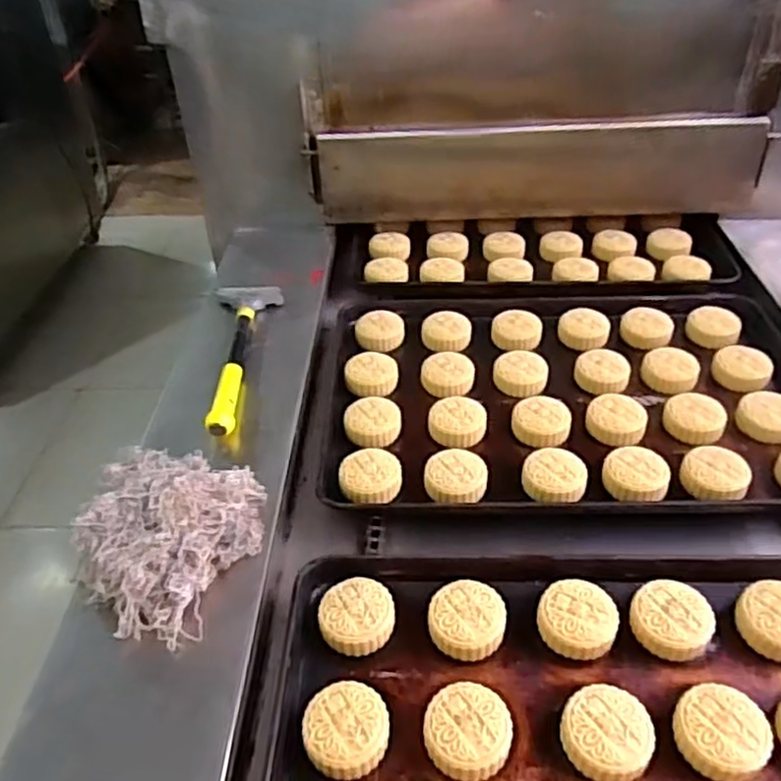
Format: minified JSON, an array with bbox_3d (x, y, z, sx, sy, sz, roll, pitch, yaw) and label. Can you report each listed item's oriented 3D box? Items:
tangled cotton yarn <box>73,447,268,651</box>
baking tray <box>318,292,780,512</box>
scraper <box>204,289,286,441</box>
[{"bbox_3d":[-0.212,0.137,0.670,0.166,0.056,0.200,2,39,6],"label":"tangled cotton yarn"},{"bbox_3d":[0.224,-0.007,0.888,0.609,0.041,0.402,-1,39,3],"label":"baking tray"},{"bbox_3d":[-0.196,-0.056,0.925,0.089,0.026,0.318,-5,39,-2],"label":"scraper"}]

